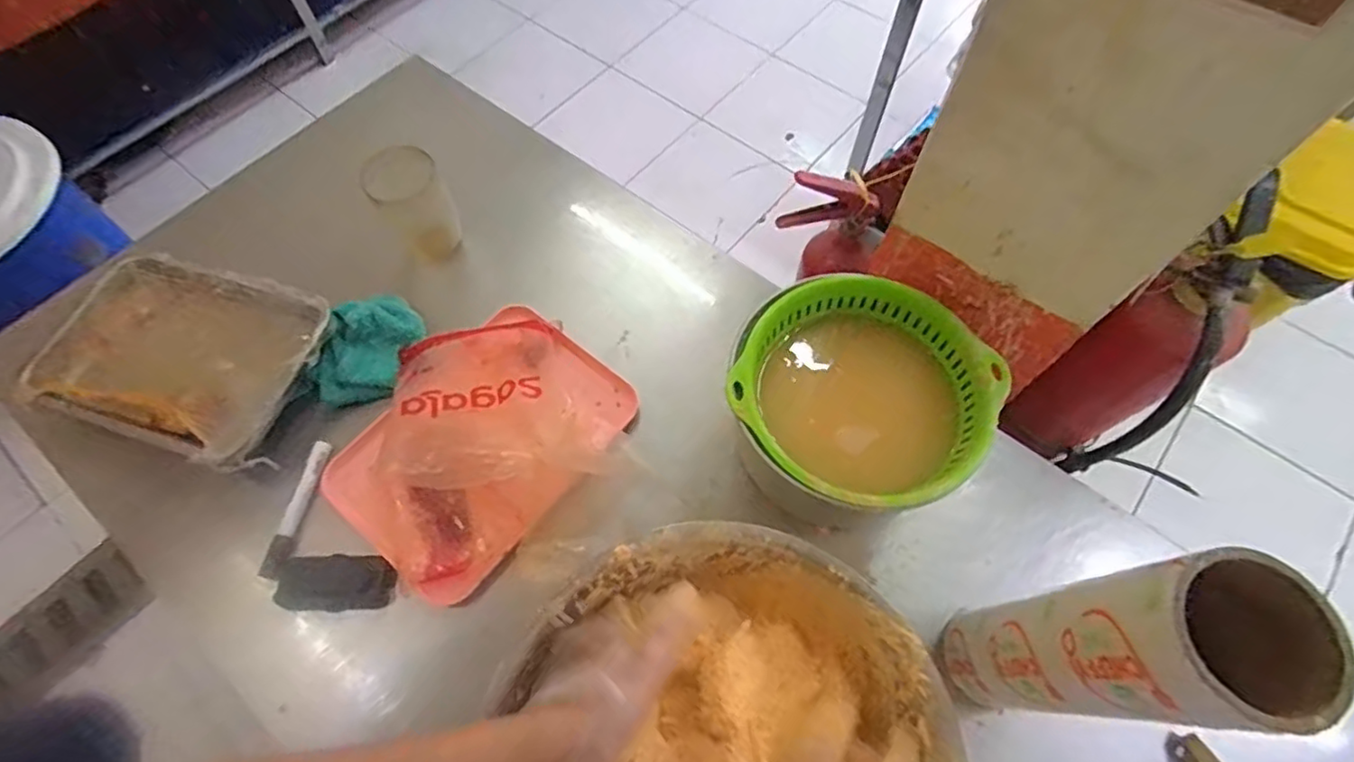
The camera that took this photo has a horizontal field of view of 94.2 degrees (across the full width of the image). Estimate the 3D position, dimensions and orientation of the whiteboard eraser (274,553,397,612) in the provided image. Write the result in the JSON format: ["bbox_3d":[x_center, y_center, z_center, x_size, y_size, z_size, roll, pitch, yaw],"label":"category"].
[{"bbox_3d":[-0.340,0.203,0.630,0.110,0.018,0.052,1,64,1],"label":"whiteboard eraser"}]

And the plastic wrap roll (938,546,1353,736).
[{"bbox_3d":[0.289,0.198,0.458,0.073,0.334,0.080,0,64,1],"label":"plastic wrap roll"}]

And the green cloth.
[{"bbox_3d":[-0.360,-0.037,0.730,0.082,0.044,0.135,18,66,9],"label":"green cloth"}]

